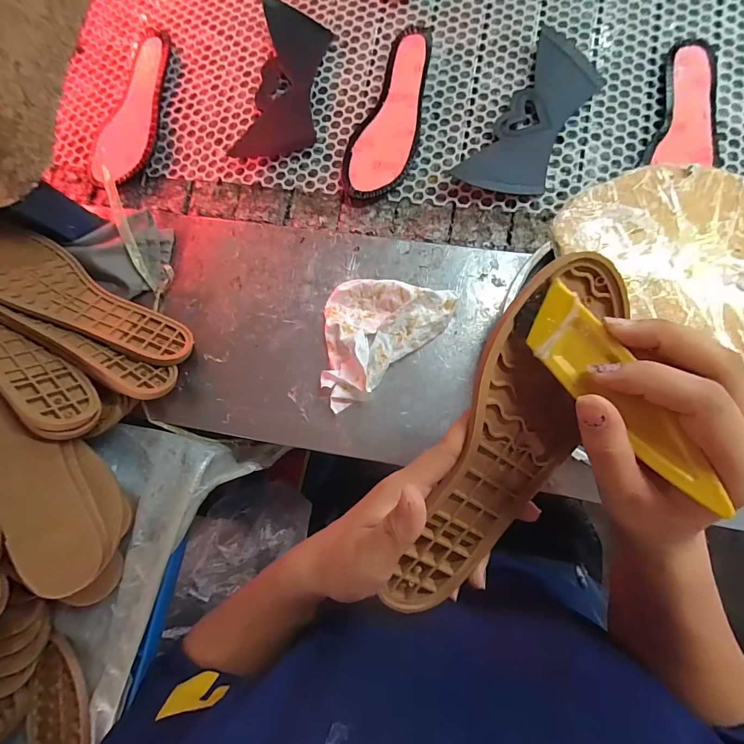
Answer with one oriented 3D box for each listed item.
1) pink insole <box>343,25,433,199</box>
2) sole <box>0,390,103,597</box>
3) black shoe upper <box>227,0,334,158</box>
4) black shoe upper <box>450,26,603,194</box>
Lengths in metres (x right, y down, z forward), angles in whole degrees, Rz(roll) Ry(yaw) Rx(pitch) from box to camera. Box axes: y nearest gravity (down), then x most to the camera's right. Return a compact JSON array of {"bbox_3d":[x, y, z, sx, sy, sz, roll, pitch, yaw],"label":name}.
[{"bbox_3d":[0.025,-0.314,0.456,0.078,0.013,0.232,15,84,8],"label":"pink insole"},{"bbox_3d":[-0.312,0.082,0.323,0.231,0.021,0.078,45,70,1],"label":"sole"},{"bbox_3d":[-0.107,-0.360,0.472,0.094,0.018,0.201,12,84,7],"label":"black shoe upper"},{"bbox_3d":[0.187,-0.295,0.437,0.095,0.013,0.203,27,86,9],"label":"black shoe upper"}]

